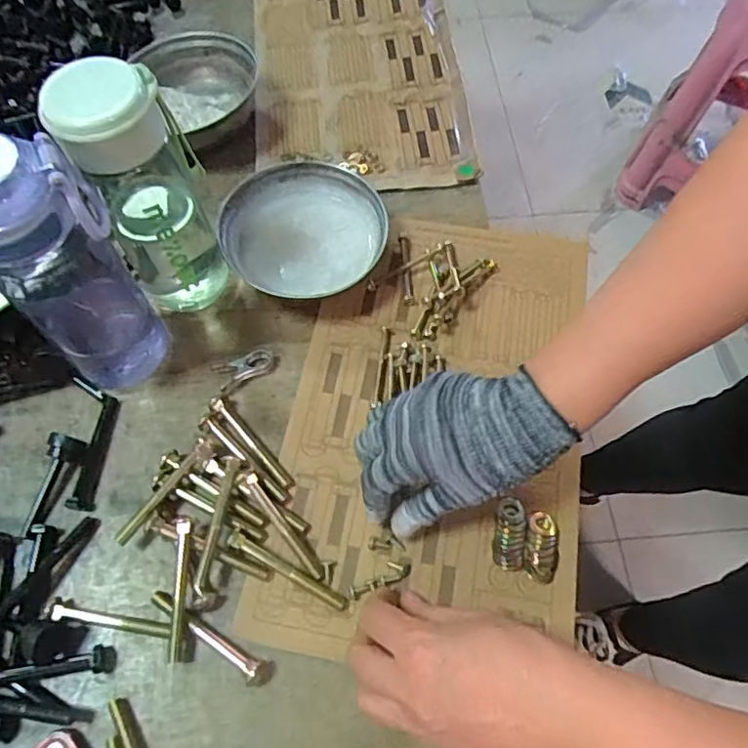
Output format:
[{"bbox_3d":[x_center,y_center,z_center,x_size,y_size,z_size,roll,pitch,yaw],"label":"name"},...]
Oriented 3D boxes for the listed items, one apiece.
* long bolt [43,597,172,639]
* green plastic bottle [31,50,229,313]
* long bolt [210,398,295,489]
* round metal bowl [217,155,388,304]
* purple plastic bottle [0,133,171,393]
[{"bbox_3d":[-0.186,0.171,0.409,0.089,0.016,0.013,10,64,4],"label":"long bolt"},{"bbox_3d":[-0.161,-0.124,0.446,0.084,0.201,0.066,-21,65,-11],"label":"green plastic bottle"},{"bbox_3d":[-0.096,0.054,0.462,0.009,0.013,0.096,-41,71,-19],"label":"long bolt"},{"bbox_3d":[-0.061,-0.123,0.523,0.139,0.046,0.138,0,63,-1],"label":"round metal bowl"},{"bbox_3d":[-0.210,-0.065,0.414,0.088,0.218,0.074,-33,68,-16],"label":"purple plastic bottle"}]

